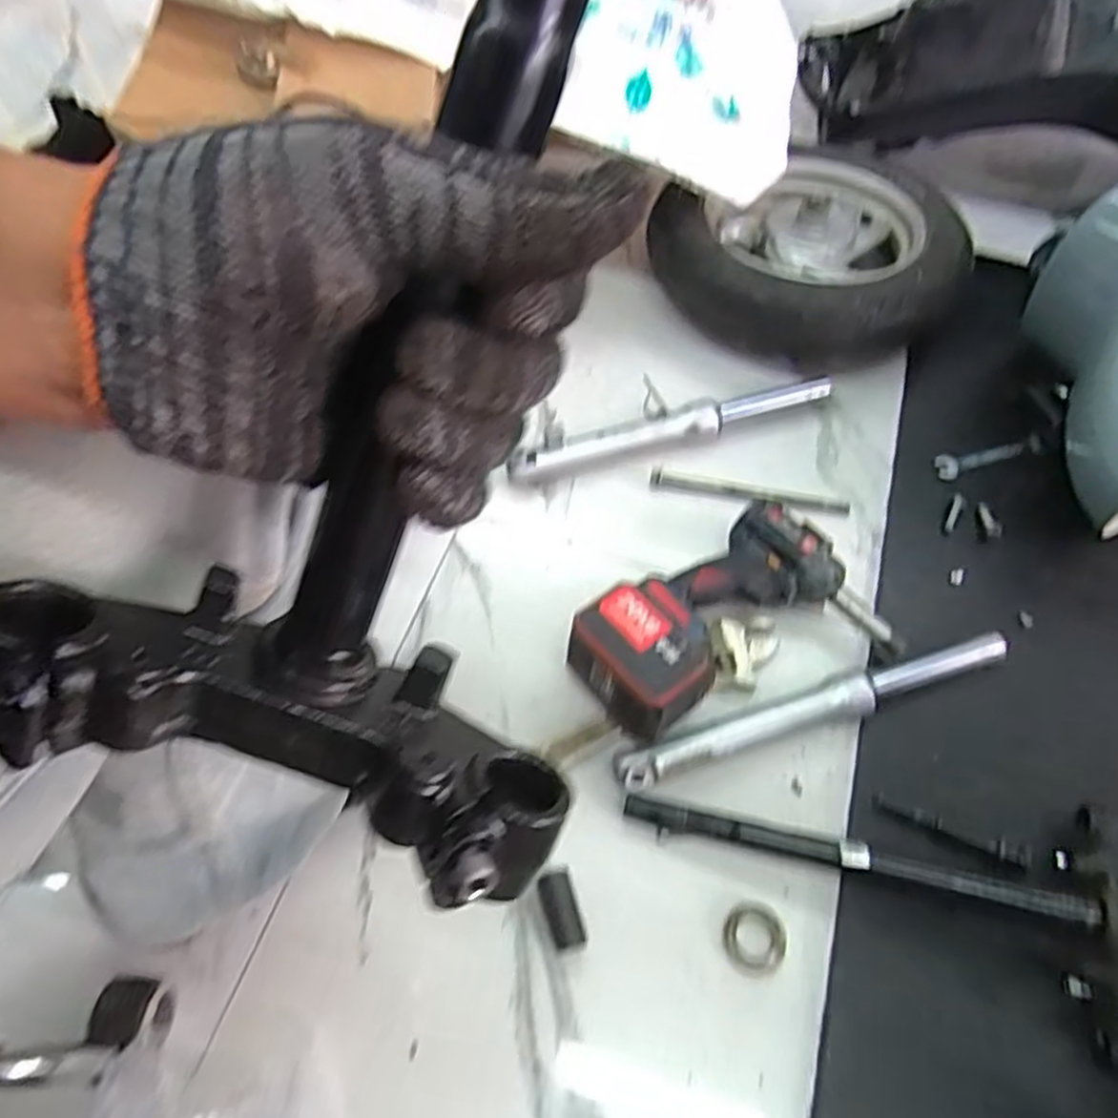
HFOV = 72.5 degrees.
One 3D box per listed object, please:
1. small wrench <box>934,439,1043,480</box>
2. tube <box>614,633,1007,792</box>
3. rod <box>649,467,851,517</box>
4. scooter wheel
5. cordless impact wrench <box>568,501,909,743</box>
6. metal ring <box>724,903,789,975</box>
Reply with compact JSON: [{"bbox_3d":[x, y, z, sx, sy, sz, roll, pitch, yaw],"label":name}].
[{"bbox_3d":[0.481,-0.117,0.854,0.132,0.012,0.027,-16,60,-11],"label":"small wrench"},{"bbox_3d":[0.233,0.134,0.689,0.380,0.036,0.032,-17,60,-9],"label":"tube"},{"bbox_3d":[0.208,-0.072,0.834,0.215,0.012,0.021,10,59,7],"label":"rod"},{"bbox_3d":[0.320,-0.393,0.971,0.349,0.128,0.346,0,59,-1],"label":"scooter wheel"},{"bbox_3d":[0.159,0.068,0.697,0.272,0.092,0.175,-30,64,-18],"label":"cordless impact wrench"},{"bbox_3d":[0.157,0.303,0.610,0.049,0.008,0.049,0,58,1],"label":"metal ring"}]

